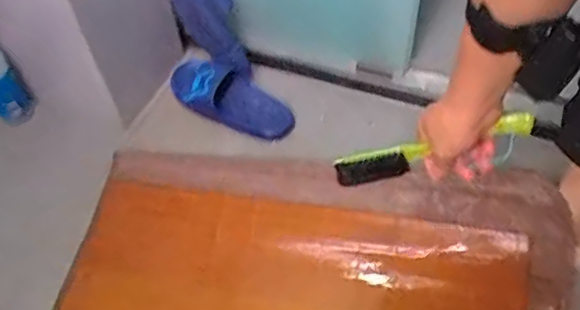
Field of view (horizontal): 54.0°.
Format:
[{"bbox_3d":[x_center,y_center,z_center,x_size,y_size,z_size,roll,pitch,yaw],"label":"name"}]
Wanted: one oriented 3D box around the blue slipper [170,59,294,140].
[{"bbox_3d":[-0.126,-0.103,1.147,0.279,0.111,0.078,25,58,3],"label":"blue slipper"}]

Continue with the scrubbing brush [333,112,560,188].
[{"bbox_3d":[0.158,-0.009,0.604,0.228,0.036,0.030,-16,52,14],"label":"scrubbing brush"}]

